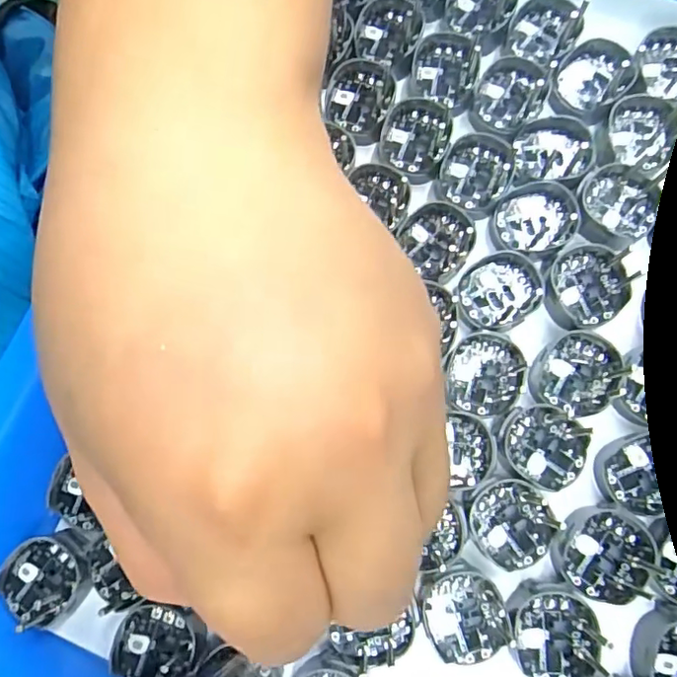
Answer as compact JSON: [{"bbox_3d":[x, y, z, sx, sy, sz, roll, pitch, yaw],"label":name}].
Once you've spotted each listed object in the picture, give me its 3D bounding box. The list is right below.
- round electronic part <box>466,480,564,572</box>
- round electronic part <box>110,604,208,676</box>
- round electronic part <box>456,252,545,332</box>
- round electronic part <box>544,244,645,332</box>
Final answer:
[{"bbox_3d":[0.056,0.058,0.176,0.025,0.005,0.027,0,77,1],"label":"round electronic part"},{"bbox_3d":[-0.057,0.098,0.176,0.027,0.005,0.025,0,77,1],"label":"round electronic part"},{"bbox_3d":[0.056,-0.017,0.191,0.030,0.004,0.024,-38,79,-8],"label":"round electronic part"},{"bbox_3d":[0.086,-0.019,0.189,0.028,0.008,0.027,0,77,1],"label":"round electronic part"}]

